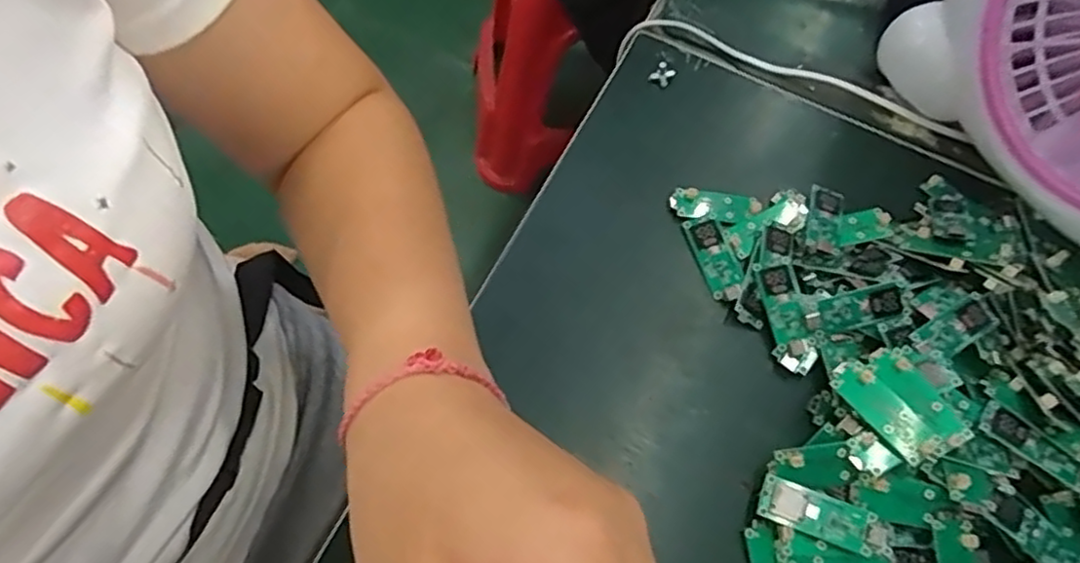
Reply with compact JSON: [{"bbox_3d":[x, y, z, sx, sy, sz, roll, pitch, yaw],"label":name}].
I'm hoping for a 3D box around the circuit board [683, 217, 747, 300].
[{"bbox_3d":[0.095,-0.014,0.361,0.017,0.006,0.049,-13,65,-13],"label":"circuit board"}]

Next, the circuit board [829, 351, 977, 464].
[{"bbox_3d":[0.163,0.056,0.305,0.034,0.005,0.053,-32,66,-9],"label":"circuit board"}]

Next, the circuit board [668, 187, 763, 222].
[{"bbox_3d":[0.099,-0.043,0.378,0.052,0.004,0.020,3,62,-5],"label":"circuit board"}]

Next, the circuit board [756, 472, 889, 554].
[{"bbox_3d":[0.123,0.103,0.293,0.052,0.010,0.018,23,62,6],"label":"circuit board"}]

